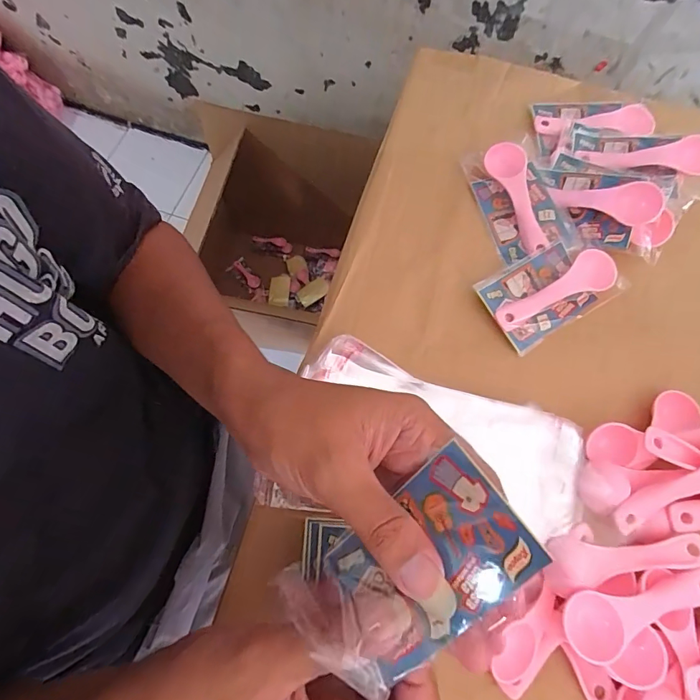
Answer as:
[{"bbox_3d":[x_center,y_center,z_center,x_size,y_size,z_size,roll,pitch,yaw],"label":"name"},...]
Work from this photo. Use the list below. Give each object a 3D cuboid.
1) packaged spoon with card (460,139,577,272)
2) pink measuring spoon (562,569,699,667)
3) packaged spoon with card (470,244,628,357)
[{"bbox_3d":[0.151,-0.132,0.374,0.063,0.023,0.112,-16,72,-8],"label":"packaged spoon with card"},{"bbox_3d":[0.181,0.161,0.259,0.111,0.016,0.035,-6,71,-5],"label":"pink measuring spoon"},{"bbox_3d":[0.167,-0.053,0.354,0.111,0.013,0.066,-29,74,-12],"label":"packaged spoon with card"}]

